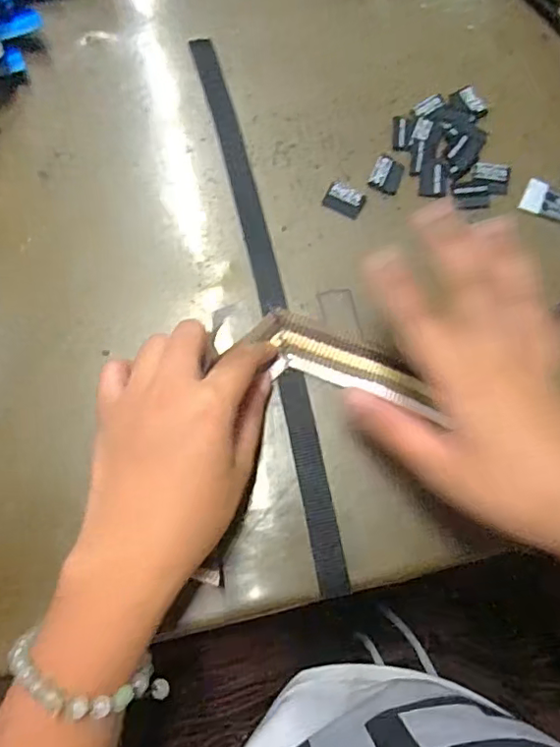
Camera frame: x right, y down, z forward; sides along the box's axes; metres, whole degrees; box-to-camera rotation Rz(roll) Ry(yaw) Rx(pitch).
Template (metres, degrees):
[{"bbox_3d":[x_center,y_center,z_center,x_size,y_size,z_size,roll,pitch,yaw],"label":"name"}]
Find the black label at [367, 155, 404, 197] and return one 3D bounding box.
[{"bbox_3d":[0.070,-0.130,0.356,0.018,0.004,0.025,23,74,5],"label":"black label"}]

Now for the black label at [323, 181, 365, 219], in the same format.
[{"bbox_3d":[0.042,-0.112,0.351,0.025,0.004,0.019,27,74,6],"label":"black label"}]

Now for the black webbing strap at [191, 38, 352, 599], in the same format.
[{"bbox_3d":[-0.009,-0.058,0.334,0.019,0.004,0.364,-12,74,-5],"label":"black webbing strap"}]

